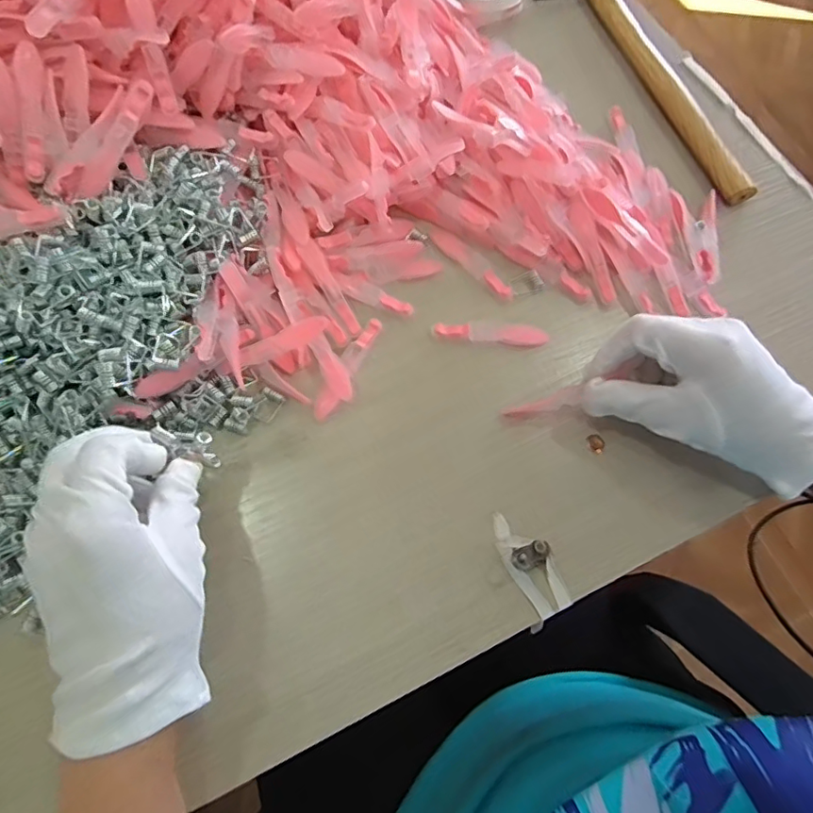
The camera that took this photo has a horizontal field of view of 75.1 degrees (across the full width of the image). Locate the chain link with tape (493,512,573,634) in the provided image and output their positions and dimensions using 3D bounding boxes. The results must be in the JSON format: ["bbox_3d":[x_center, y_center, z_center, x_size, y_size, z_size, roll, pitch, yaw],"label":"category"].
[{"bbox_3d":[0.072,0.091,0.303,0.027,0.015,0.065,-20,72,-8],"label":"chain link with tape"}]

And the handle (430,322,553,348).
[{"bbox_3d":[0.057,-0.050,0.353,0.075,0.007,0.016,6,70,1],"label":"handle"}]

